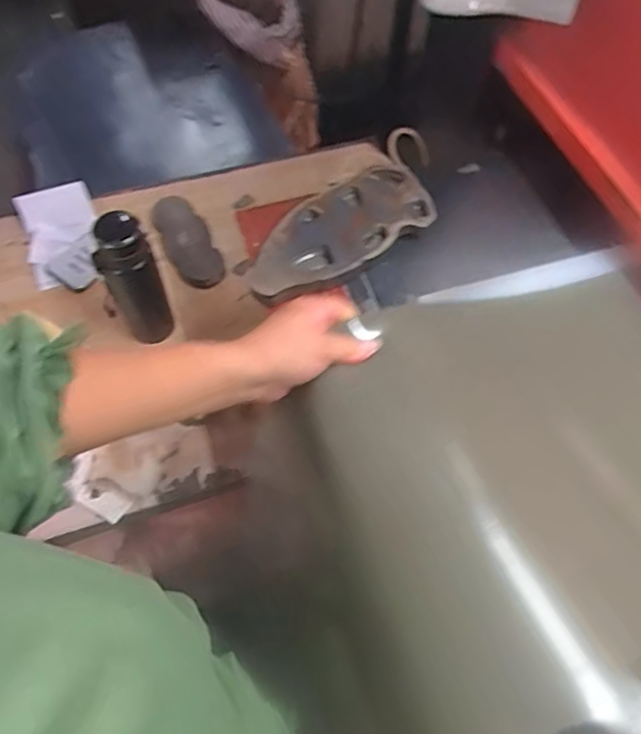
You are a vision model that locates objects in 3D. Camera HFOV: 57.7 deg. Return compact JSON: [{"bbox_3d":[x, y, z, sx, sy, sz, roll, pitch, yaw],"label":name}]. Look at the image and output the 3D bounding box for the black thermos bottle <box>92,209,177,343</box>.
[{"bbox_3d":[-0.271,-0.126,0.845,0.073,0.221,0.061,-22,63,-13],"label":"black thermos bottle"}]

